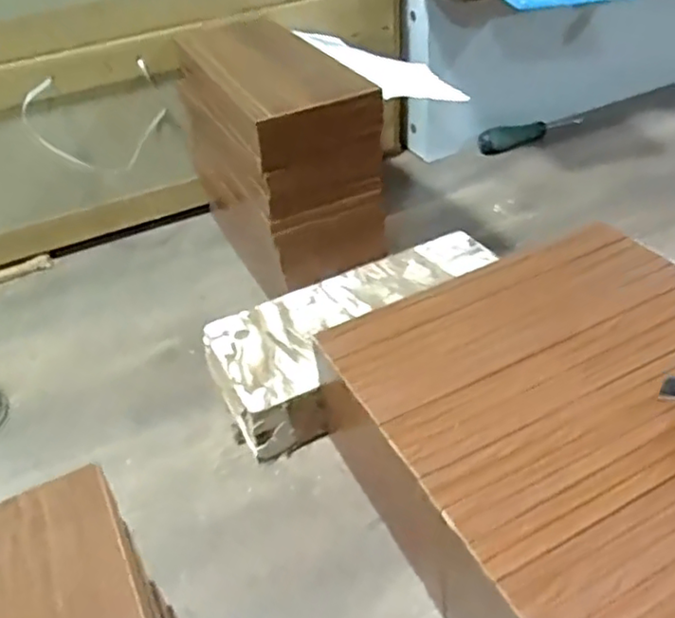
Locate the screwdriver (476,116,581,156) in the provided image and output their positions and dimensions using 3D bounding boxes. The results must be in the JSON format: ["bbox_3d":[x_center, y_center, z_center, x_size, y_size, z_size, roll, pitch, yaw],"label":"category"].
[{"bbox_3d":[0.290,-0.270,0.951,0.179,0.029,0.029,-20,41,-17],"label":"screwdriver"}]

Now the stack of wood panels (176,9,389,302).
[{"bbox_3d":[-0.065,-0.169,0.677,0.119,0.188,0.278,-21,41,-17],"label":"stack of wood panels"}]

